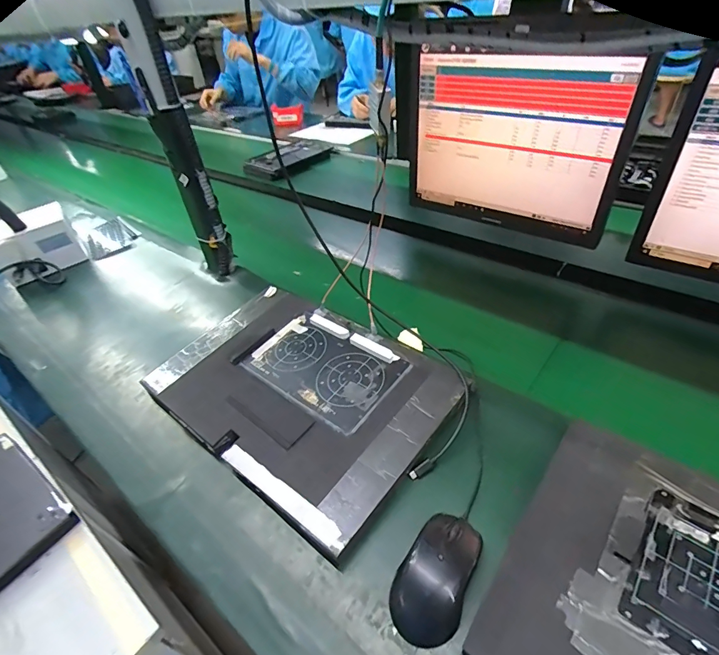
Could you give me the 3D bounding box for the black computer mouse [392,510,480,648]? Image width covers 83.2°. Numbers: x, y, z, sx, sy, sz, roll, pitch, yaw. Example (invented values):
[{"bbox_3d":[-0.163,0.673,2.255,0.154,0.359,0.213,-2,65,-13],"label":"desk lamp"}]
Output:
[{"bbox_3d":[0.072,0.226,0.371,0.064,0.035,0.109,17,47,25],"label":"black computer mouse"}]

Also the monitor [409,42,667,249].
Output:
[{"bbox_3d":[0.246,-0.297,0.682,0.359,0.280,0.043,24,50,31],"label":"monitor"}]

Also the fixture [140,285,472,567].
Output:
[{"bbox_3d":[-0.085,0.080,0.552,0.371,0.048,0.260,26,51,32],"label":"fixture"}]

